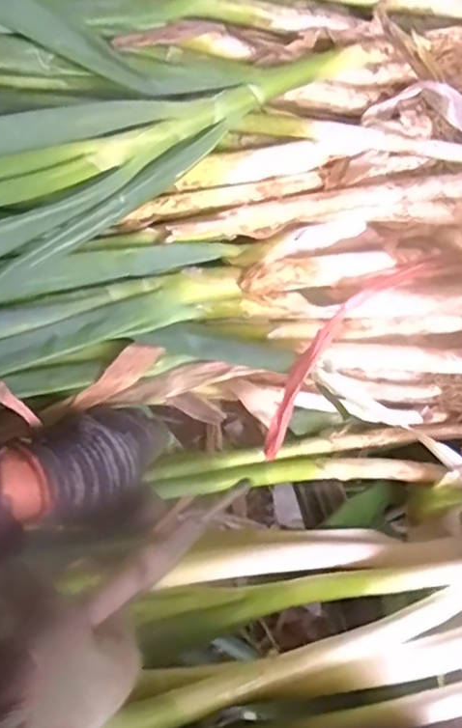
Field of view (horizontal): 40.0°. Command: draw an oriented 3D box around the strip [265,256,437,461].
[{"bbox_3d":[0.092,-0.023,0.510,0.027,0.047,0.223,36,72,22],"label":"strip"}]

